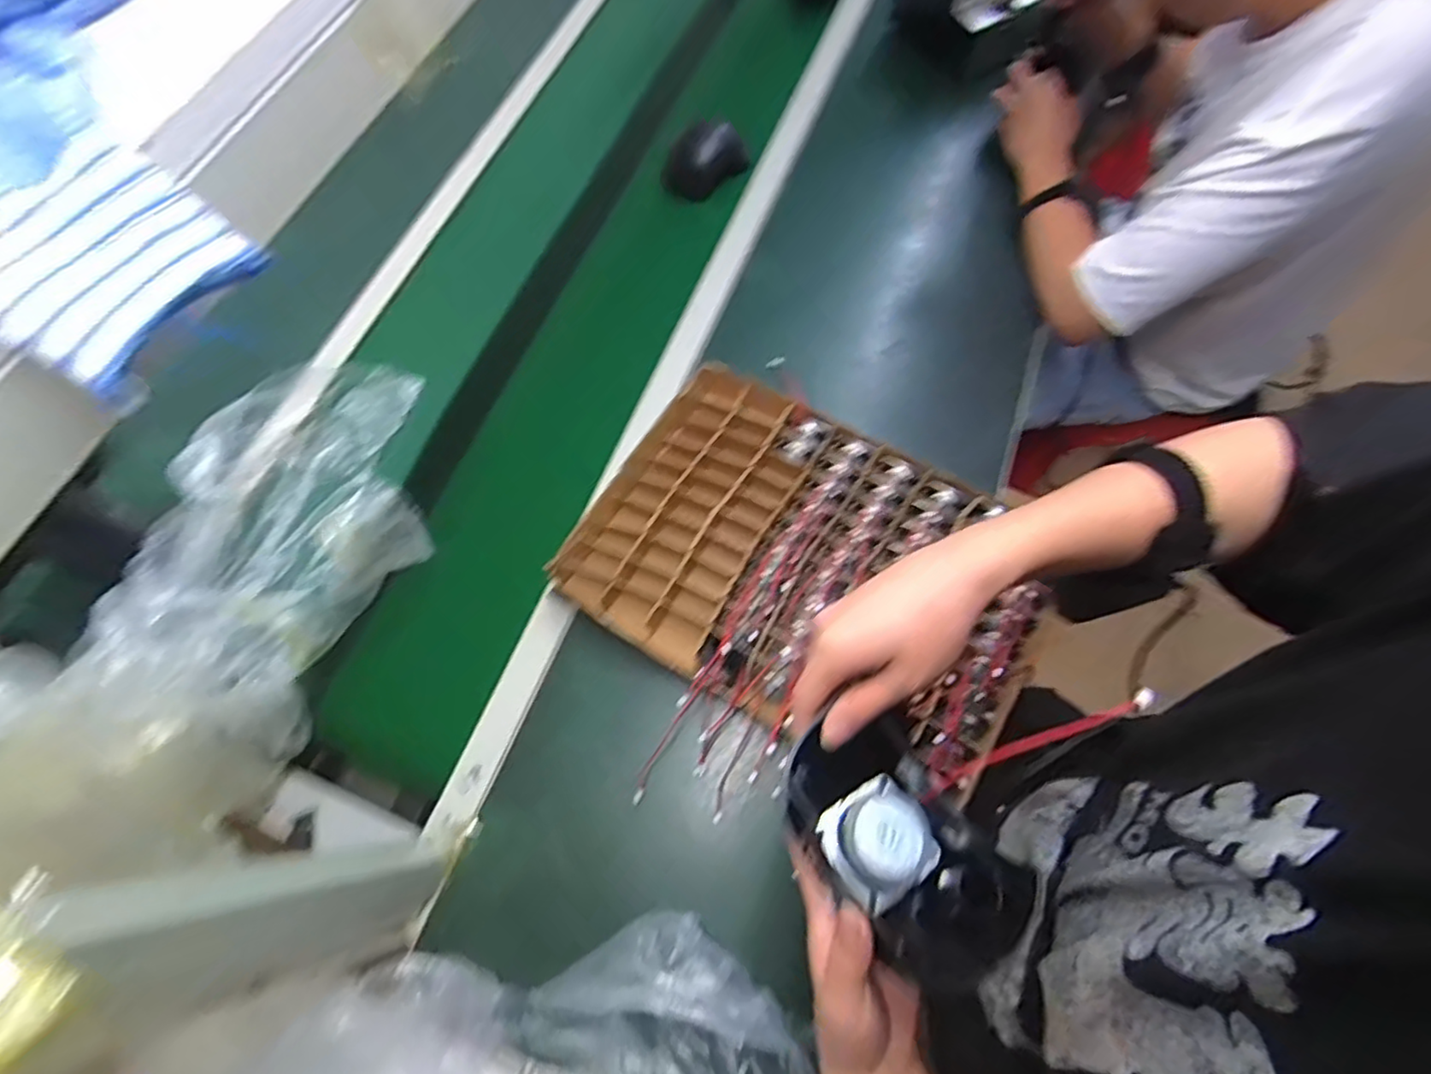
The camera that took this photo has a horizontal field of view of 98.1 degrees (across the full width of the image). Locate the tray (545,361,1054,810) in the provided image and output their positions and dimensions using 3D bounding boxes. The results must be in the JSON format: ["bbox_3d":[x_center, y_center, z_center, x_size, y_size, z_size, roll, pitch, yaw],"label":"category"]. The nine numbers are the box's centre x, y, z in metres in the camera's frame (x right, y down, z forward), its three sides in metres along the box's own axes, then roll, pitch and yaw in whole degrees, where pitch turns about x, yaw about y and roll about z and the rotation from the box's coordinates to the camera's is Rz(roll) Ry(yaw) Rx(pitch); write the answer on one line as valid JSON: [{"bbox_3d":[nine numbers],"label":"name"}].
[{"bbox_3d":[0.095,0.028,0.640,0.448,0.032,0.317,31,73,14],"label":"tray"}]

